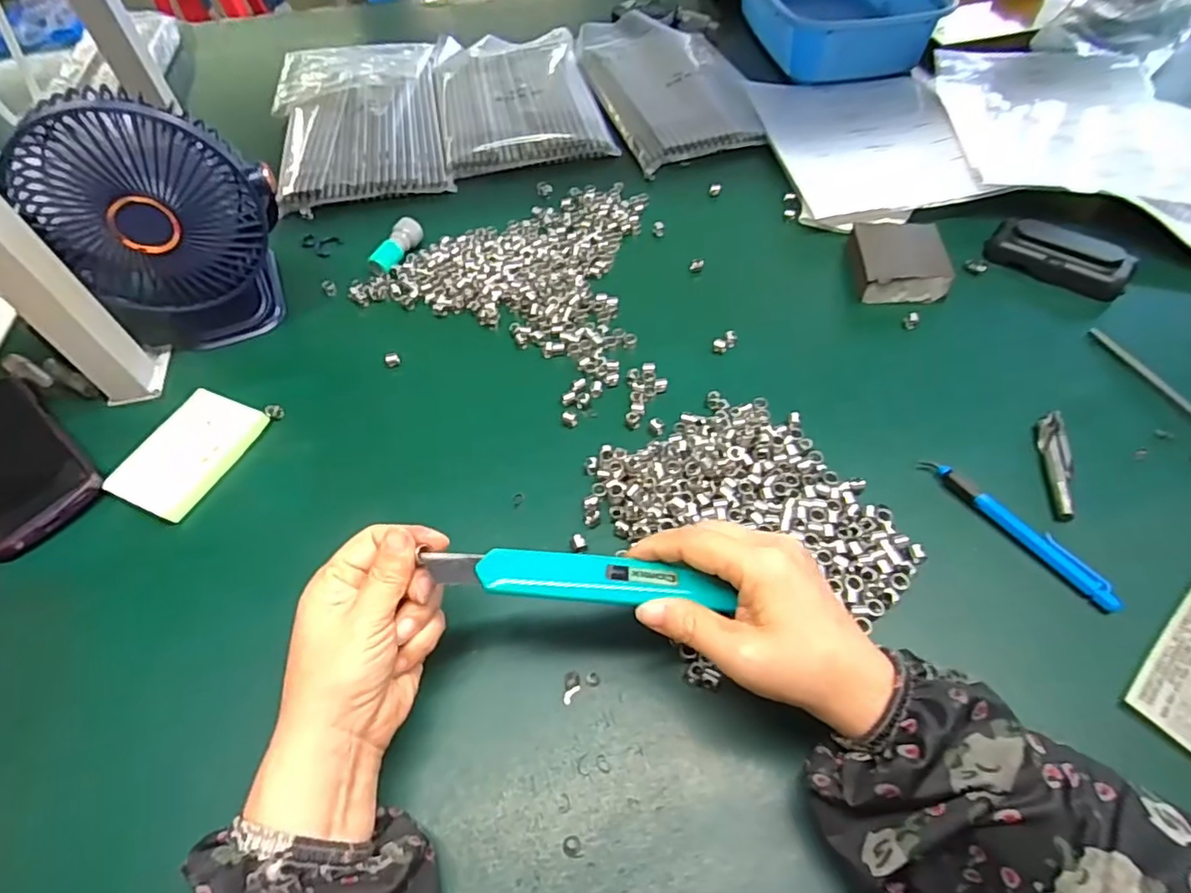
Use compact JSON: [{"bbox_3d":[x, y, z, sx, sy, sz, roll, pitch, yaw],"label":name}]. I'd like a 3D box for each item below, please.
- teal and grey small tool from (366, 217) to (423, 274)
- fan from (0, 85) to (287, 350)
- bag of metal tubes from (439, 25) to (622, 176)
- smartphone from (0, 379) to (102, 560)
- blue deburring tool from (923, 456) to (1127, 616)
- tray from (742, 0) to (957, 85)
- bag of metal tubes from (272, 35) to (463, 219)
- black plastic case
[{"bbox_3d":[-0.183,-0.184,0.557,0.023,0.018,0.064,18,57,18],"label":"teal and grey small tool"},{"bbox_3d":[-0.312,-0.156,0.454,0.091,0.180,0.137,37,65,28],"label":"fan"},{"bbox_3d":[-0.097,-0.427,0.734,0.179,0.023,0.307,-12,53,-3],"label":"bag of metal tubes"},{"bbox_3d":[-0.423,0.007,0.434,0.176,0.008,0.077,33,68,25],"label":"smartphone"},{"bbox_3d":[0.256,0.047,0.369,0.012,0.013,0.123,-30,56,-16],"label":"blue deburring tool"},{"bbox_3d":[0.303,-0.557,0.779,0.202,0.084,0.275,-9,54,-3],"label":"tray"},{"bbox_3d":[-0.272,-0.386,0.701,0.204,0.043,0.335,-9,53,-1],"label":"bag of metal tubes"},{"bbox_3d":[0.380,-0.158,0.499,0.103,0.036,0.034,37,65,28],"label":"black plastic case"}]

